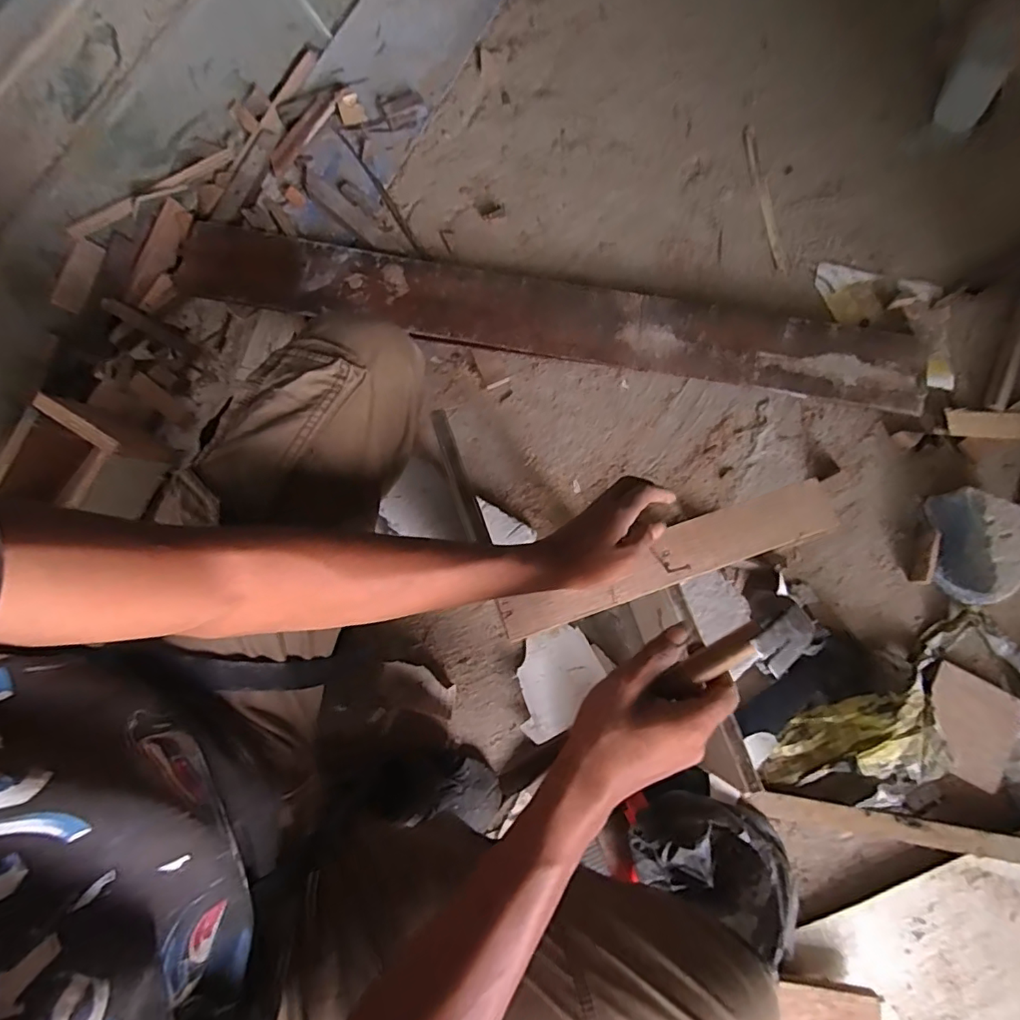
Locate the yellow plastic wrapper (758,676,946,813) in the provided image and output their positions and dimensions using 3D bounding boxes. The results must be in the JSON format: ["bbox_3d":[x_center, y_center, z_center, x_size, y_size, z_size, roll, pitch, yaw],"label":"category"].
[{"bbox_3d":[0.430,0.305,0.644,0.218,0.064,0.132,-25,79,-4],"label":"yellow plastic wrapper"}]

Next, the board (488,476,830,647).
[{"bbox_3d":[0.151,0.049,0.501,0.329,0.013,0.055,-21,79,-5],"label":"board"}]

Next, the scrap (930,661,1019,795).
[{"bbox_3d":[0.589,0.276,0.674,0.098,0.017,0.127,28,74,22],"label":"scrap"}]

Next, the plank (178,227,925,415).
[{"bbox_3d":[0.061,-0.279,0.761,1.056,0.023,0.128,8,75,0],"label":"plank"}]

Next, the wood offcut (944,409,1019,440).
[{"bbox_3d":[0.719,-0.123,0.766,0.166,0.010,0.042,3,78,2],"label":"wood offcut"}]

